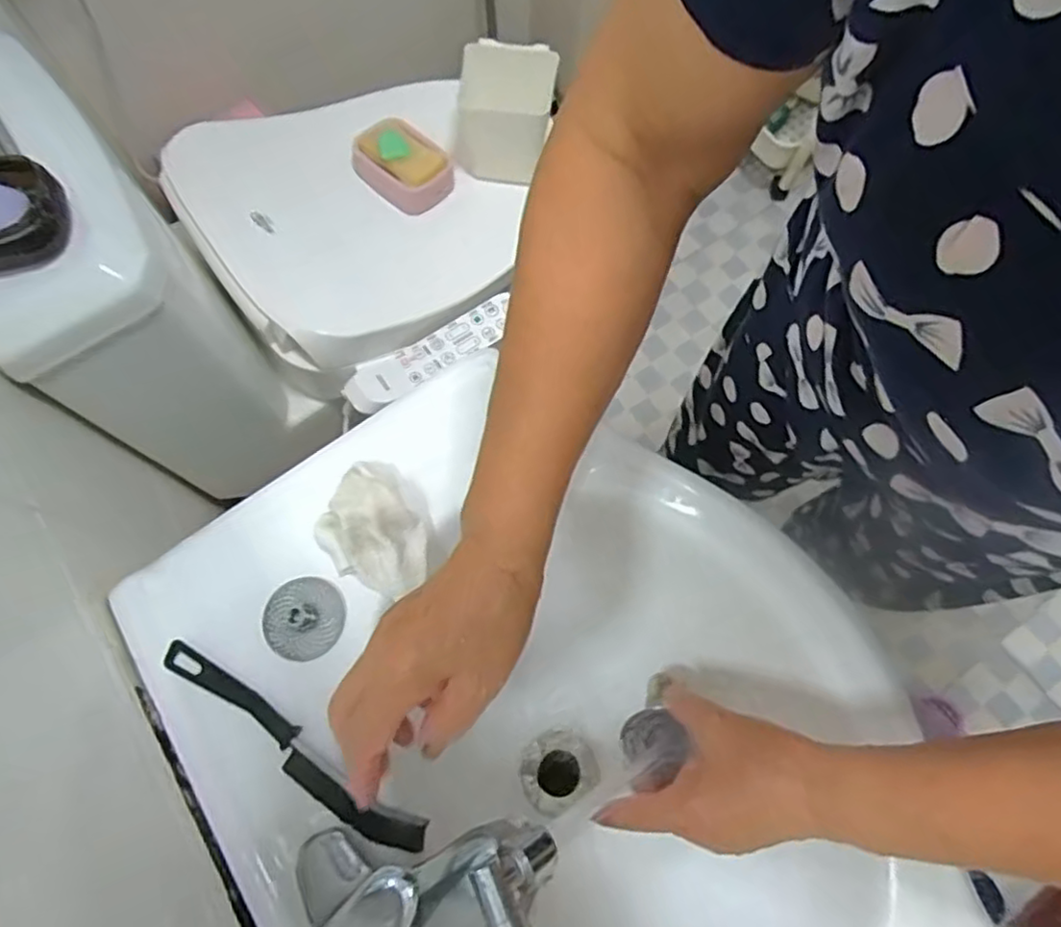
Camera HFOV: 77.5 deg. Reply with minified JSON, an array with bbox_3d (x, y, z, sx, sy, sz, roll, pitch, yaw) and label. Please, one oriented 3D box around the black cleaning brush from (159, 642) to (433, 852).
[{"bbox_3d":[-0.156,0.179,0.422,0.209,0.010,0.024,32,74,10],"label":"black cleaning brush"}]

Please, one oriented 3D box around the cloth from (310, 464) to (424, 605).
[{"bbox_3d":[-0.107,0.044,0.449,0.082,0.041,0.068,42,76,13],"label":"cloth"}]

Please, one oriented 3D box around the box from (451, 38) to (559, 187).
[{"bbox_3d":[-0.030,-0.445,0.834,0.117,0.109,0.113,8,72,3],"label":"box"}]

